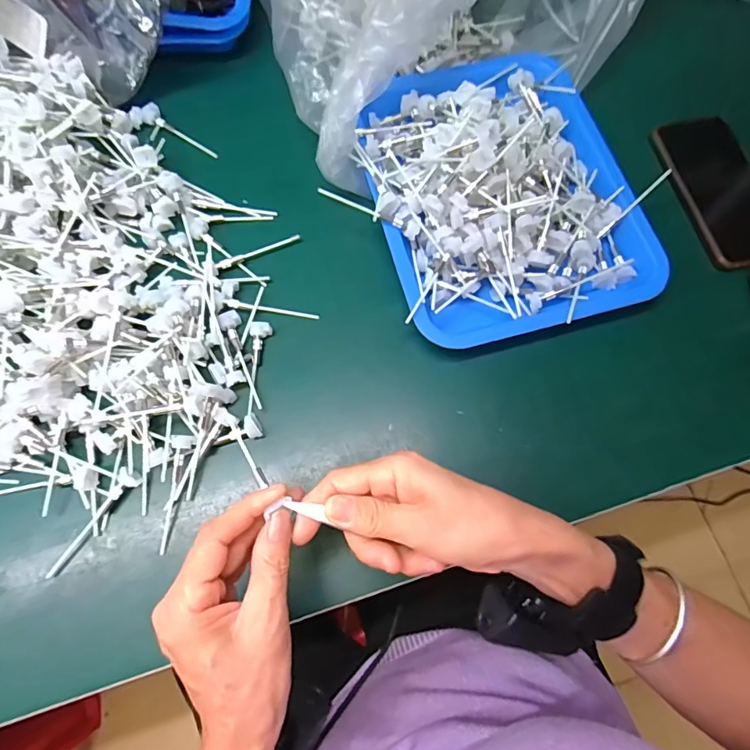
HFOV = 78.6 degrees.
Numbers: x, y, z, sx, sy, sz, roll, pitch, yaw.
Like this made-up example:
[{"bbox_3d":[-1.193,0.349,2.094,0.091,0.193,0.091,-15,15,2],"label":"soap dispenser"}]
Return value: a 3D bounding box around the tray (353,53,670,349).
[{"bbox_3d":[0.106,-0.177,0.400,0.226,0.057,0.289,-14,73,-6],"label":"tray"}]

